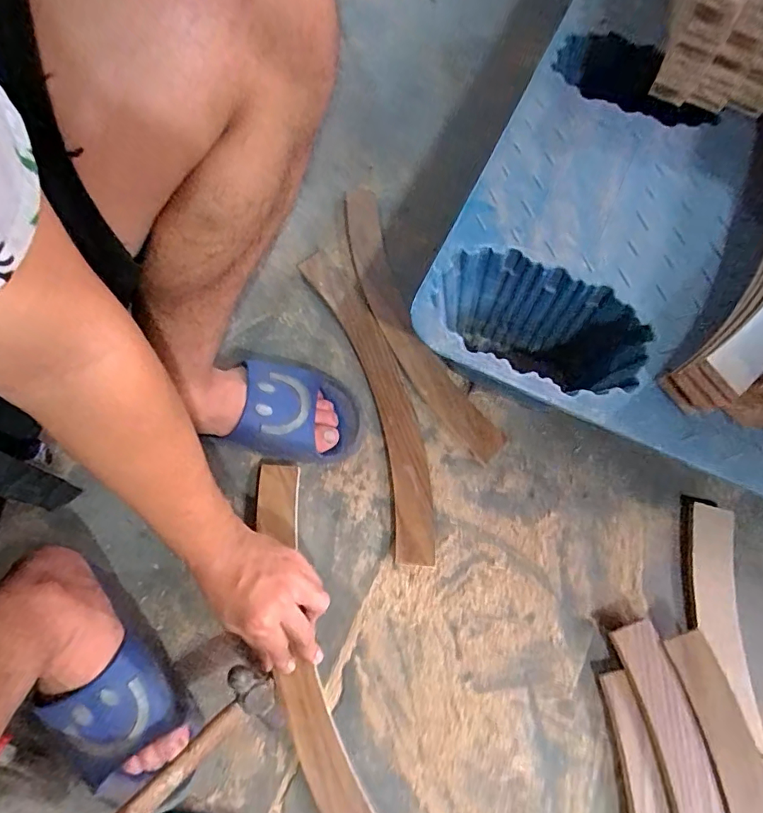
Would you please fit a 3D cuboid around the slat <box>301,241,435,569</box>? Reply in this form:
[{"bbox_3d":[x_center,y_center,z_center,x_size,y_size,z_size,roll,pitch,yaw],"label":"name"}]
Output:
[{"bbox_3d":[-0.007,-0.022,0.621,0.078,0.028,0.430,-17,69,-10],"label":"slat"}]

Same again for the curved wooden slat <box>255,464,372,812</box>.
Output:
[{"bbox_3d":[-0.072,0.275,0.519,0.083,0.022,0.439,-15,70,-5],"label":"curved wooden slat"}]

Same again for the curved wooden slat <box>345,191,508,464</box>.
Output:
[{"bbox_3d":[0.031,-0.126,0.670,0.077,0.014,0.441,-23,71,-8],"label":"curved wooden slat"}]

